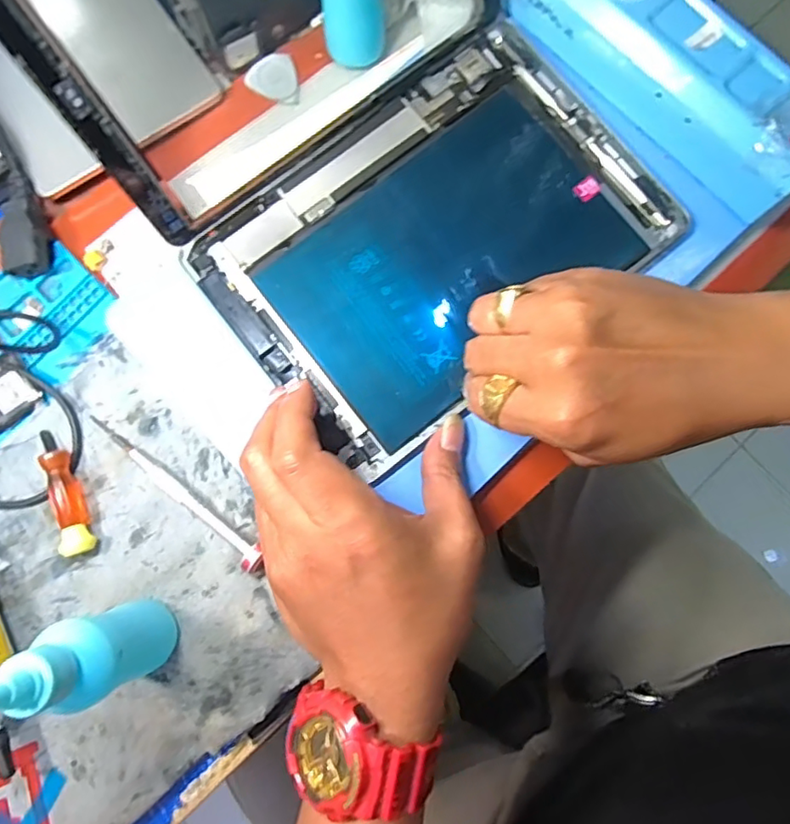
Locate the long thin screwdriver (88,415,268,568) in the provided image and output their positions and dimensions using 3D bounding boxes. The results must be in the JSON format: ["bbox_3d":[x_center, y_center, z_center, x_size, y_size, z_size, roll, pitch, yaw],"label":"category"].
[{"bbox_3d":[-0.115,0.039,0.299,0.120,0.014,0.010,41,82,7],"label":"long thin screwdriver"}]

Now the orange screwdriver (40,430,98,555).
[{"bbox_3d":[-0.173,0.042,0.300,0.014,0.015,0.066,-23,81,-4],"label":"orange screwdriver"}]

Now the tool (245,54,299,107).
[{"bbox_3d":[-0.074,-0.198,0.342,0.029,0.004,0.029,-5,91,-4],"label":"tool"}]

